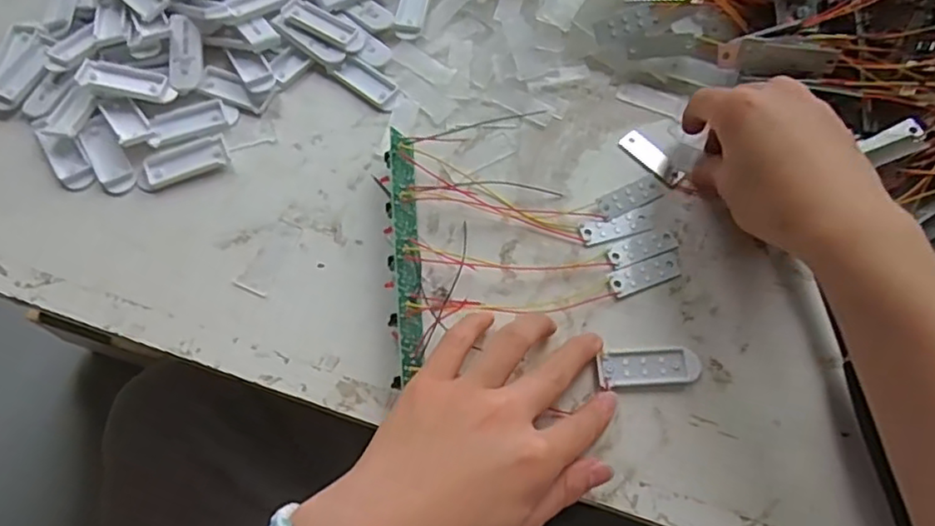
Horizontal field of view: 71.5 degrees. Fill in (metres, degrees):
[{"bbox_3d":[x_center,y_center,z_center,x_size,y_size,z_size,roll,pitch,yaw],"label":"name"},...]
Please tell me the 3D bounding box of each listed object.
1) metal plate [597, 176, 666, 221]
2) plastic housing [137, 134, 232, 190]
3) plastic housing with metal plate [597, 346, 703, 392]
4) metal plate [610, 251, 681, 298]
[{"bbox_3d":[0.103,-0.042,0.407,0.045,0.004,0.016,-22,68,-11],"label":"metal plate"},{"bbox_3d":[-0.178,-0.063,0.404,0.055,0.006,0.024,-23,68,-12],"label":"plastic housing"},{"bbox_3d":[0.102,0.059,0.366,0.057,0.004,0.021,-4,70,-1],"label":"plastic housing with metal plate"},{"bbox_3d":[0.107,0.006,0.387,0.047,0.004,0.015,-19,68,-10],"label":"metal plate"}]

